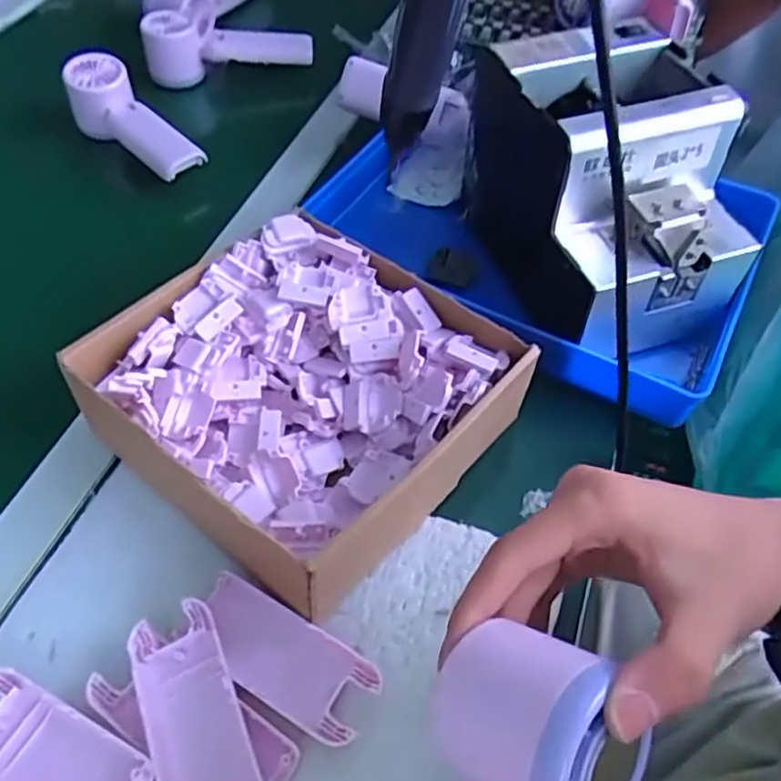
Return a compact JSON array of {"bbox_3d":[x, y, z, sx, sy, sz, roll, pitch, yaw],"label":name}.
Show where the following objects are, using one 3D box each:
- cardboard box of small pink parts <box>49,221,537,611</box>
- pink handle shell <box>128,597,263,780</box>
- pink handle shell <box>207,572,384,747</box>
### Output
[{"bbox_3d":[-0.046,0.001,0.426,0.209,0.072,0.192,32,59,21],"label":"cardboard box of small pink parts"},{"bbox_3d":[-0.091,0.154,0.332,0.041,0.019,0.104,-20,56,-15],"label":"pink handle shell"},{"bbox_3d":[-0.054,0.137,0.361,0.098,0.016,0.045,26,57,17],"label":"pink handle shell"}]

